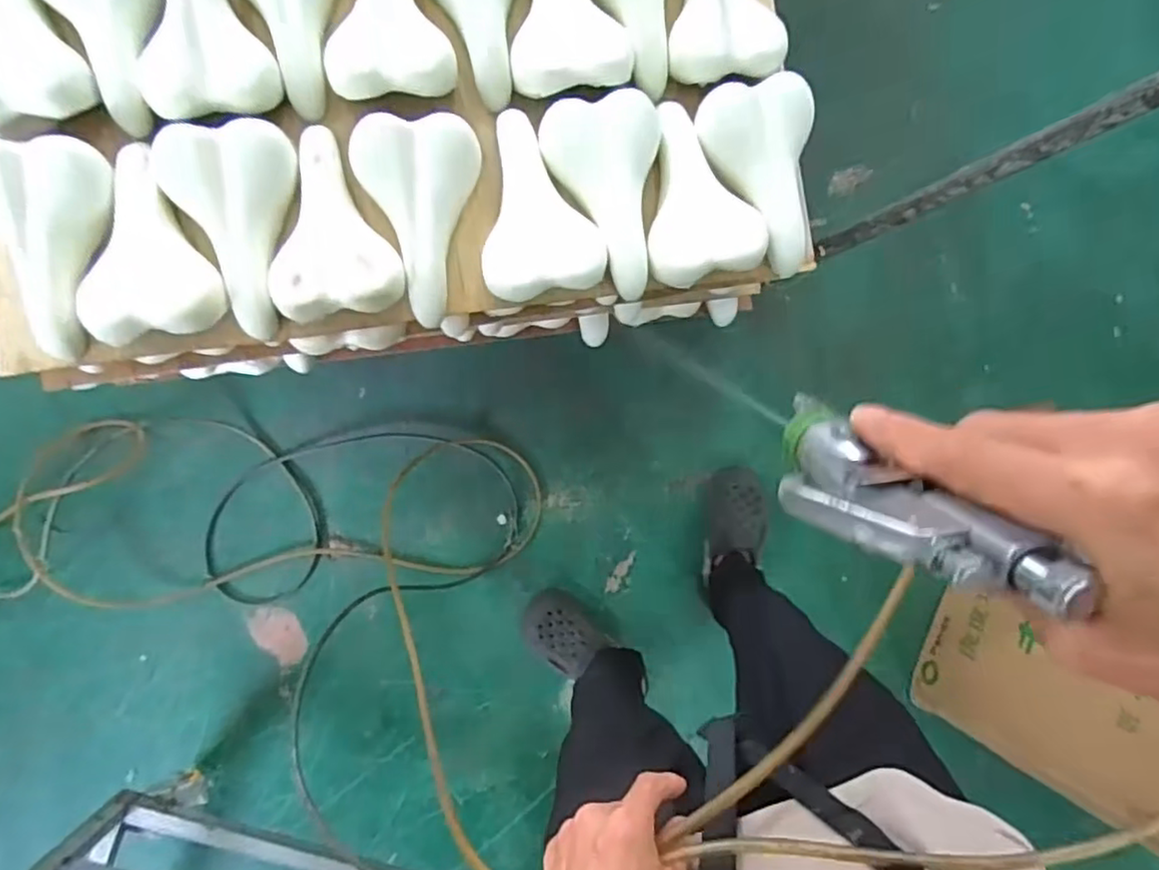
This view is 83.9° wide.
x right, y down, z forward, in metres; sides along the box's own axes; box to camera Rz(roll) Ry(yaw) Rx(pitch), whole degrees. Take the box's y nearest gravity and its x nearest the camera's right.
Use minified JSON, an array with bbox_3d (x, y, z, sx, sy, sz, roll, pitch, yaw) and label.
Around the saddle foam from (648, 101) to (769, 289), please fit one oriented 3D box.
[{"bbox_3d":[0.169,-0.337,0.886,0.163,0.046,0.263,-4,88,-5],"label":"saddle foam"}]

